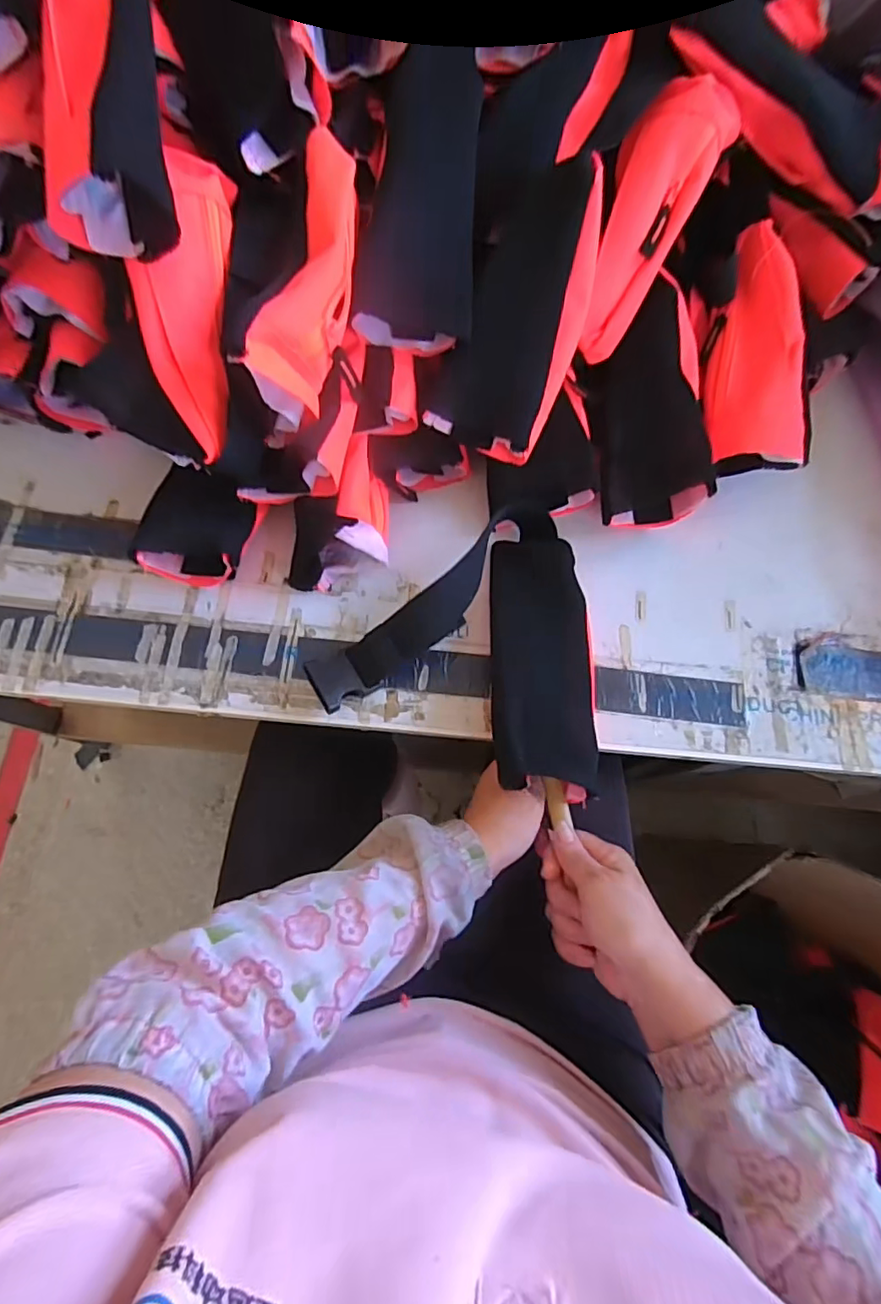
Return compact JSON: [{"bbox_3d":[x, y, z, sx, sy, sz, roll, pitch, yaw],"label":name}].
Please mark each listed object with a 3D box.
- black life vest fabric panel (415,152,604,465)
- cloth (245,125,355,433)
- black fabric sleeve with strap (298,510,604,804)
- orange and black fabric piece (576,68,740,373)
[{"bbox_3d":[0.063,-0.293,0.465,0.114,0.045,0.236,20,98,4],"label":"black life vest fabric panel"},{"bbox_3d":[-0.092,-0.284,0.414,0.051,0.063,0.219,12,87,2],"label":"cloth"},{"bbox_3d":[0.046,-0.022,0.467,0.229,0.058,0.225,23,75,5],"label":"black fabric sleeve with strap"},{"bbox_3d":[0.174,-0.367,0.474,0.074,0.031,0.224,24,99,5],"label":"orange and black fabric piece"}]

